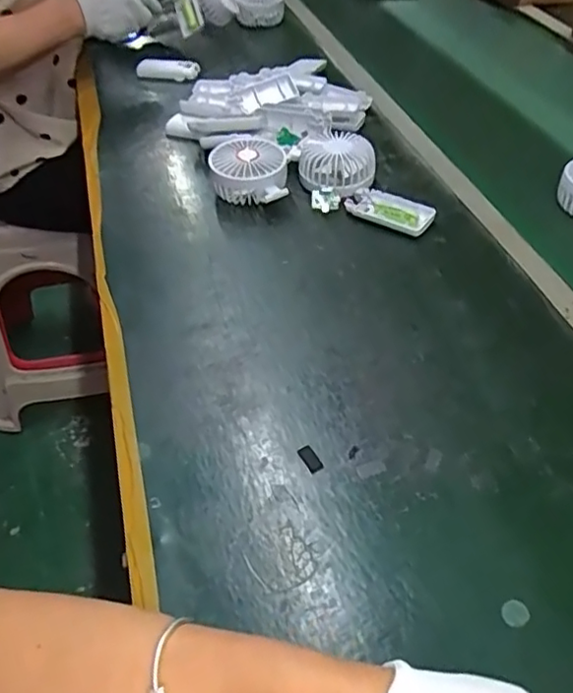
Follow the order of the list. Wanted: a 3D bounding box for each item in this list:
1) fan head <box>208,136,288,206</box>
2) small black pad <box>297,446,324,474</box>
[{"bbox_3d":[-0.042,-0.199,0.690,0.090,0.050,0.084,4,46,1],"label":"fan head"},{"bbox_3d":[0.018,0.085,0.452,0.012,0.004,0.024,-24,50,-22],"label":"small black pad"}]

